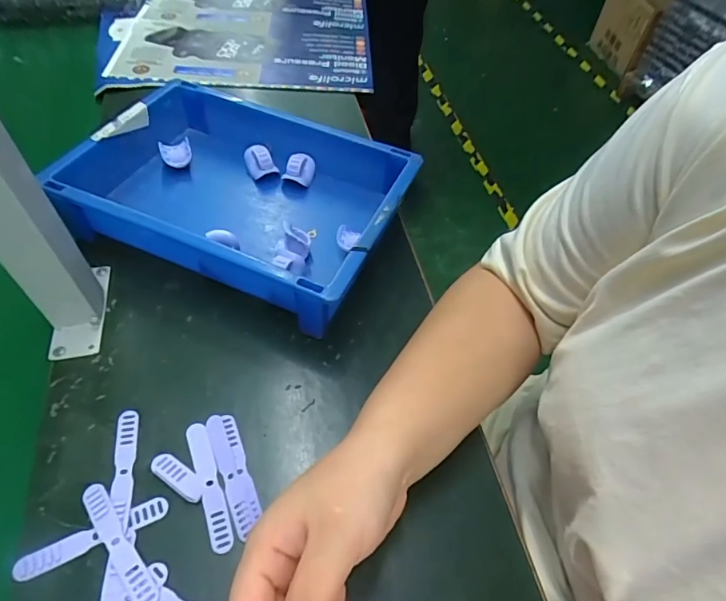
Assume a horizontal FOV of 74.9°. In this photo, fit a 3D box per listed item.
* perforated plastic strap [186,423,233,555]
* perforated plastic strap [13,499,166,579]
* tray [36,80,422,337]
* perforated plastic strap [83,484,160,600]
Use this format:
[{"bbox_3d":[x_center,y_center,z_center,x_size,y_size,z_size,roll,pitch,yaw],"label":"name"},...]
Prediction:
[{"bbox_3d":[-0.110,0.129,0.338,0.015,0.006,0.093,-18,57,-16],"label":"perforated plastic strap"},{"bbox_3d":[-0.179,0.157,0.315,0.094,0.004,0.014,-21,58,-18],"label":"perforated plastic strap"},{"bbox_3d":[-0.117,-0.106,0.469,0.300,0.066,0.204,21,56,12],"label":"tray"},{"bbox_3d":[-0.160,0.158,0.310,0.014,0.009,0.091,-34,62,-25],"label":"perforated plastic strap"}]

